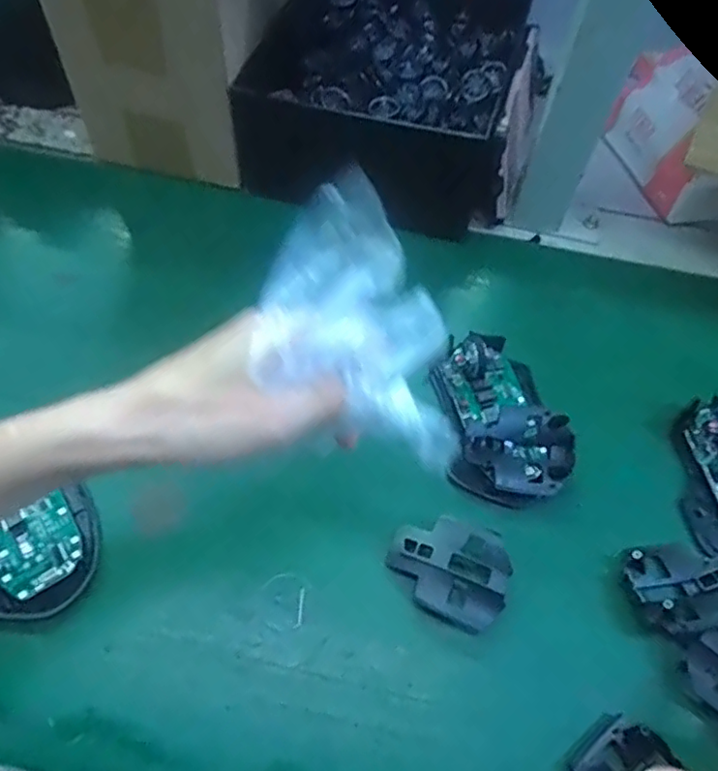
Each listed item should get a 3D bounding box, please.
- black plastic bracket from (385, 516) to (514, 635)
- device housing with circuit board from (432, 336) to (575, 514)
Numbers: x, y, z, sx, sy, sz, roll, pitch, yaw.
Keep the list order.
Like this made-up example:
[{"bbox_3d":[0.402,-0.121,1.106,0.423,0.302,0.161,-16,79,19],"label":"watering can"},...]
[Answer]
[{"bbox_3d":[0.049,0.101,0.335,0.064,0.019,0.054,18,59,10],"label":"black plastic bracket"},{"bbox_3d":[0.087,0.019,0.384,0.069,0.027,0.109,-11,58,-8],"label":"device housing with circuit board"}]

